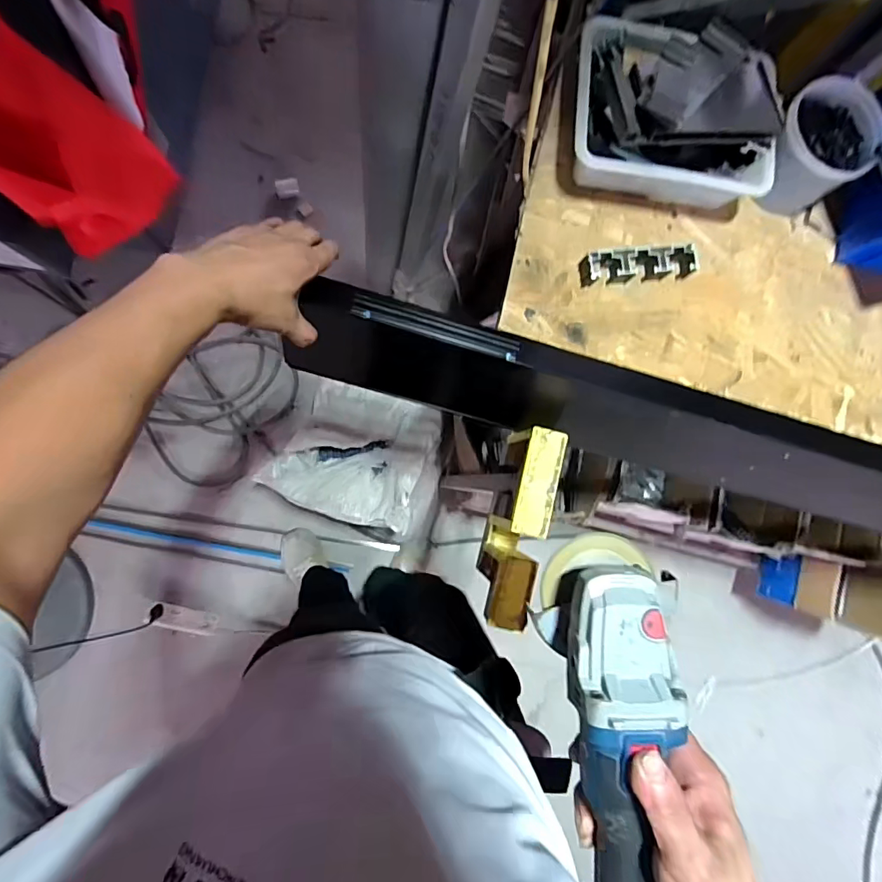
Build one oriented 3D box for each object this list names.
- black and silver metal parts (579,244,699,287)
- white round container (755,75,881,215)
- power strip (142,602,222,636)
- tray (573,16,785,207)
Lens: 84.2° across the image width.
[{"bbox_3d":[0.234,-0.208,0.581,0.131,0.035,0.032,-6,87,-9],"label":"black and silver metal parts"},{"bbox_3d":[0.448,-0.354,0.591,0.111,0.088,0.113,1,86,-8],"label":"white round container"},{"bbox_3d":[-0.699,0.486,1.324,0.171,0.025,0.059,17,84,-7],"label":"power strip"},{"bbox_3d":[0.270,-0.377,0.554,0.232,0.122,0.156,7,85,-8],"label":"tray"}]

